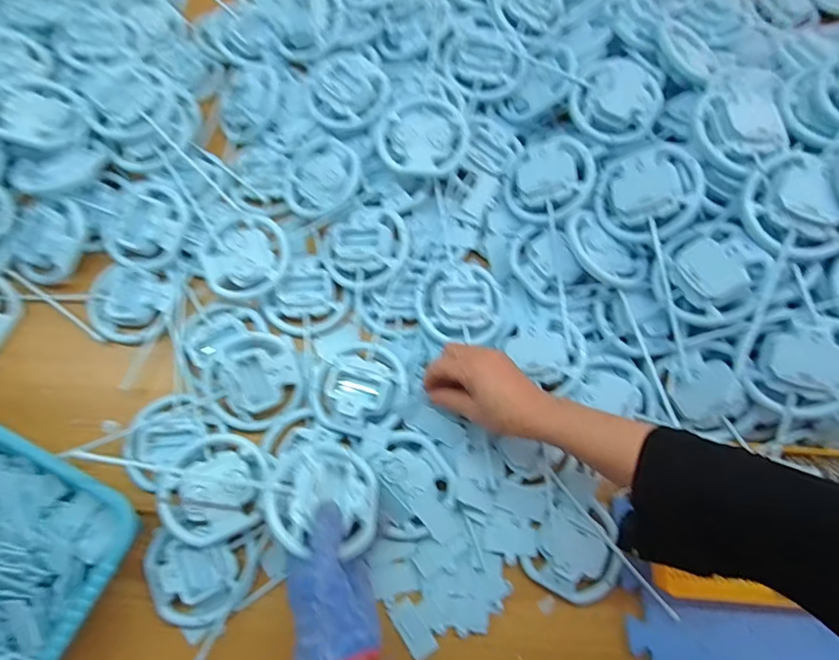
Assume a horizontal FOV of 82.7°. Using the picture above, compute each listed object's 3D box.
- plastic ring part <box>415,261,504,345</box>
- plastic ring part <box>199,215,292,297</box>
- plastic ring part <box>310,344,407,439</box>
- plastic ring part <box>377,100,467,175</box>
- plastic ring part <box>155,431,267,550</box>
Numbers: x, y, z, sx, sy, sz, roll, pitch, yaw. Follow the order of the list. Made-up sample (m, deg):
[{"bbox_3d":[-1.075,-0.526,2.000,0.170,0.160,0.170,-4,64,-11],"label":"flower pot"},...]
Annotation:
[{"bbox_3d":[0.047,-0.035,0.532,0.100,0.018,0.092,-7,72,-4],"label":"plastic ring part"},{"bbox_3d":[-0.199,-0.086,0.546,0.094,0.017,0.089,-9,72,-5],"label":"plastic ring part"},{"bbox_3d":[-0.063,0.058,0.495,0.097,0.016,0.094,1,71,-2],"label":"plastic ring part"},{"bbox_3d":[0.003,-0.222,0.550,0.101,0.023,0.092,1,71,-2],"label":"plastic ring part"},{"bbox_3d":[-0.201,0.154,0.469,0.099,0.022,0.098,1,71,-2],"label":"plastic ring part"}]

